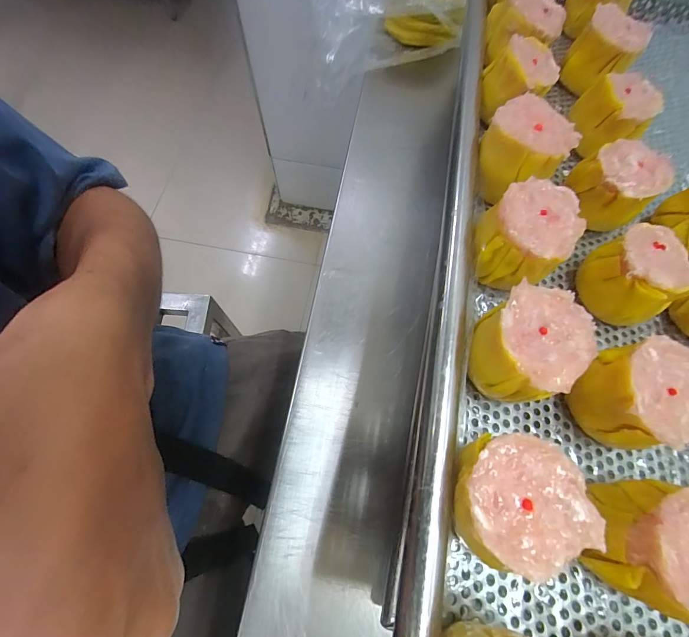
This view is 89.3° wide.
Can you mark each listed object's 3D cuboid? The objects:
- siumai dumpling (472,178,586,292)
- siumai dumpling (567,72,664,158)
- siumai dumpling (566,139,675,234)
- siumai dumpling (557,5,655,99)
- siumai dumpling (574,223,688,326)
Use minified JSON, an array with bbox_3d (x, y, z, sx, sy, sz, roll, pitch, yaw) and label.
[{"bbox_3d":[0.074,-0.034,0.142,0.032,0.027,0.037,39,73,13],"label":"siumai dumpling"},{"bbox_3d":[0.140,-0.107,0.184,0.035,0.027,0.034,1,69,-1],"label":"siumai dumpling"},{"bbox_3d":[0.127,-0.063,0.165,0.025,0.027,0.034,-31,73,-13],"label":"siumai dumpling"},{"bbox_3d":[0.149,-0.153,0.203,0.033,0.030,0.028,34,72,11],"label":"siumai dumpling"},{"bbox_3d":[0.122,-0.018,0.147,0.033,0.025,0.033,-28,72,-11],"label":"siumai dumpling"}]

